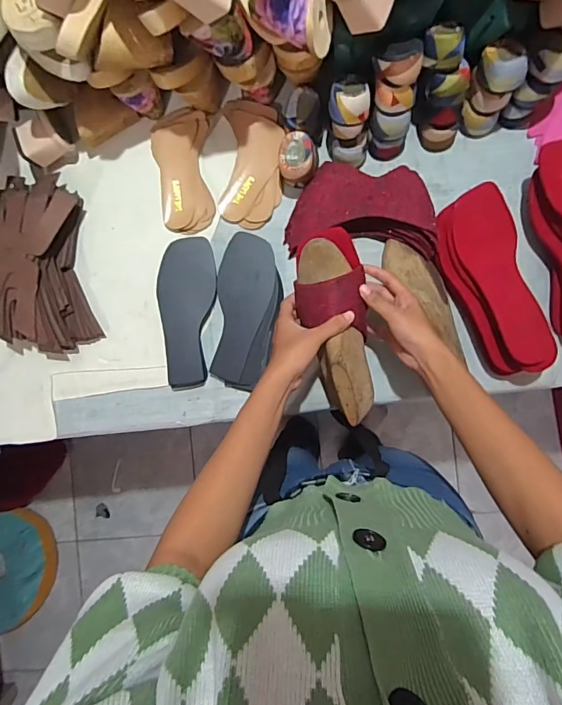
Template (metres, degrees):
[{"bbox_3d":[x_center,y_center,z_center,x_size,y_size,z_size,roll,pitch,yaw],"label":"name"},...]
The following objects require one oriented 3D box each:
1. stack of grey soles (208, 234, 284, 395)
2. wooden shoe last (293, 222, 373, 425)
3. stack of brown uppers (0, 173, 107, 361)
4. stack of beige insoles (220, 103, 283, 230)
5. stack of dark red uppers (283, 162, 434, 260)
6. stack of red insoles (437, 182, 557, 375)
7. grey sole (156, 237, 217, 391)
[{"bbox_3d":[-0.049,-0.059,0.661,0.090,0.022,0.221,4,89,4],"label":"stack of grey soles"},{"bbox_3d":[0.070,-0.029,0.569,0.080,0.080,0.236,-10,93,4],"label":"wooden shoe last"},{"bbox_3d":[-0.361,-0.130,0.665,0.138,0.058,0.270,-10,88,4],"label":"stack of brown uppers"},{"bbox_3d":[-0.043,-0.284,0.679,0.087,0.013,0.189,2,89,4],"label":"stack of beige insoles"},{"bbox_3d":[0.113,-0.203,0.636,0.207,0.060,0.124,4,89,4],"label":"stack of dark red uppers"},{"bbox_3d":[0.280,-0.093,0.609,0.094,0.054,0.245,-15,88,4],"label":"stack of red insoles"},{"bbox_3d":[-0.136,-0.057,0.666,0.082,0.022,0.215,-3,89,4],"label":"grey sole"}]

